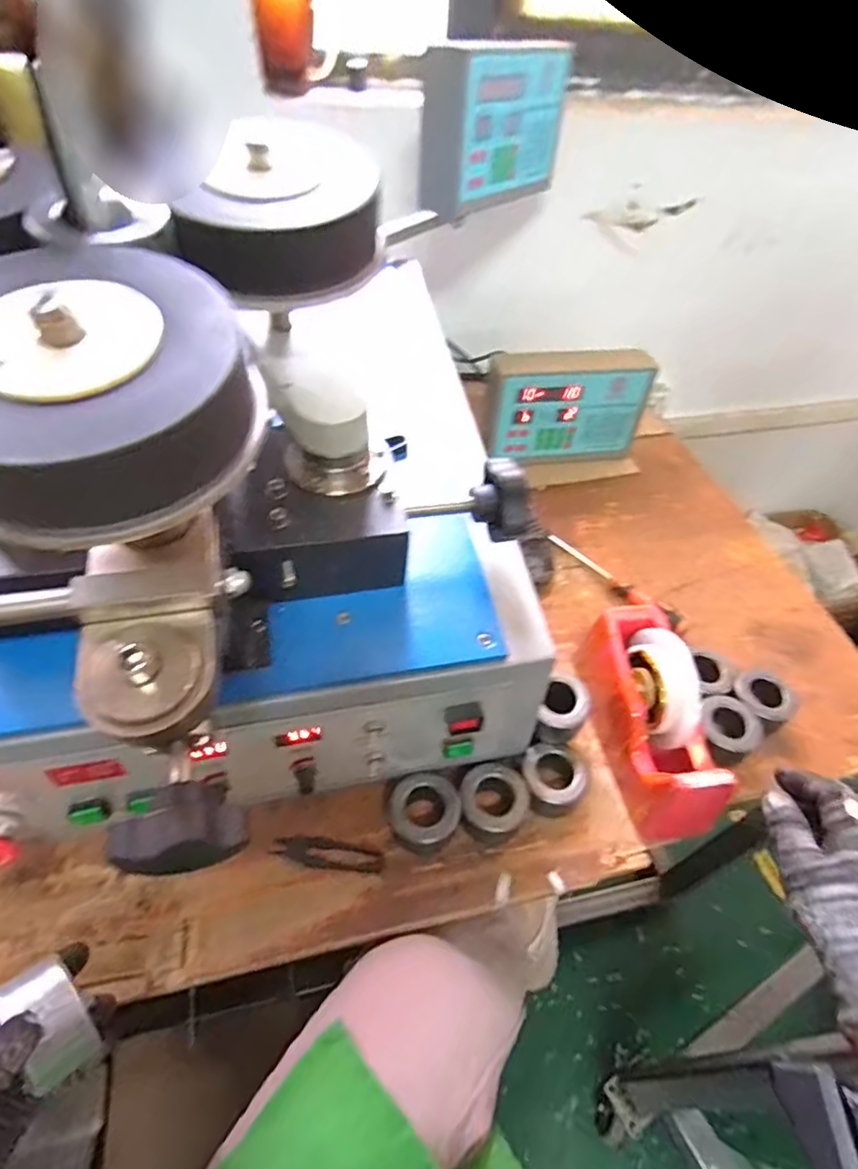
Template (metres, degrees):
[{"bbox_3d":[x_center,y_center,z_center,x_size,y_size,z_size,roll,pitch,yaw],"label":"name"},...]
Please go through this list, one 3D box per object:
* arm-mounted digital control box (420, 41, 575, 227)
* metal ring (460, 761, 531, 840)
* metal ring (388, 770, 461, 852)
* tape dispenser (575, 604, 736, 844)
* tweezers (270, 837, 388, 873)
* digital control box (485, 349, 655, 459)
[{"bbox_3d":[0.080,-0.554,0.700,0.071,0.161,0.228,29,53,20],"label":"arm-mounted digital control box"},{"bbox_3d":[0.059,0.195,0.517,0.059,0.038,0.054,2,49,-2],"label":"metal ring"},{"bbox_3d":[-0.005,0.200,0.506,0.060,0.039,0.056,2,49,-2],"label":"metal ring"},{"bbox_3d":[0.206,0.128,0.543,0.071,0.114,0.207,-6,50,-9],"label":"tape dispenser"},{"bbox_3d":[-0.089,0.237,0.501,0.098,0.004,0.022,7,64,8],"label":"tweezers"},{"bbox_3d":[0.196,-0.255,0.831,0.225,0.159,0.055,-5,50,-9],"label":"digital control box"}]

